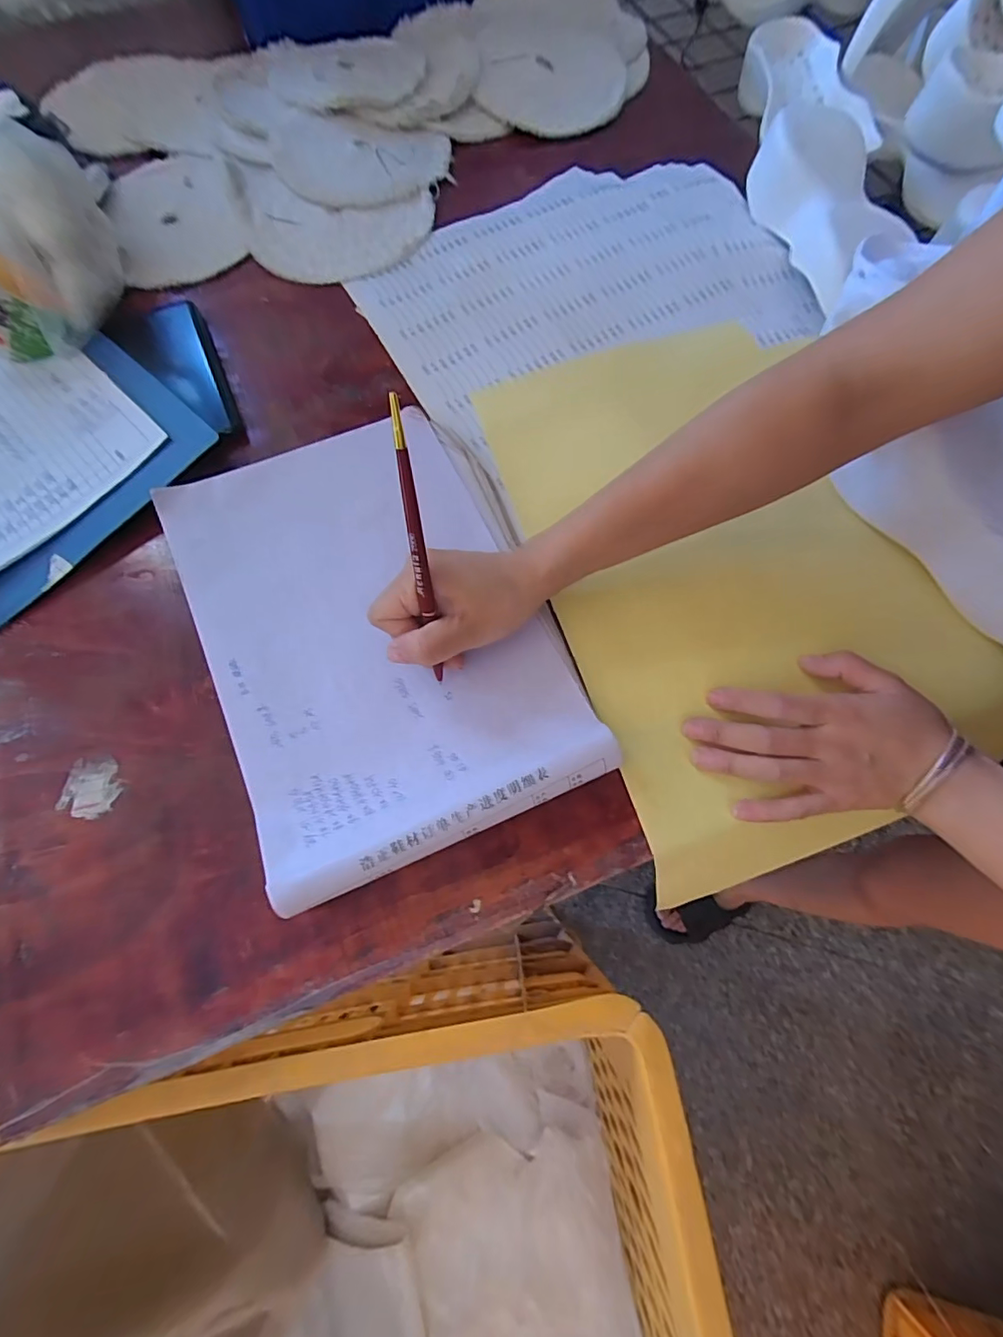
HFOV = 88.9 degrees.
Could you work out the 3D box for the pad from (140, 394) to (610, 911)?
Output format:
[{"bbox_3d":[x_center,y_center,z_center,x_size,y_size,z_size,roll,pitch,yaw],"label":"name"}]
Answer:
[{"bbox_3d":[-0.086,-0.035,0.343,0.215,0.031,0.306,-22,73,-7],"label":"pad"}]

